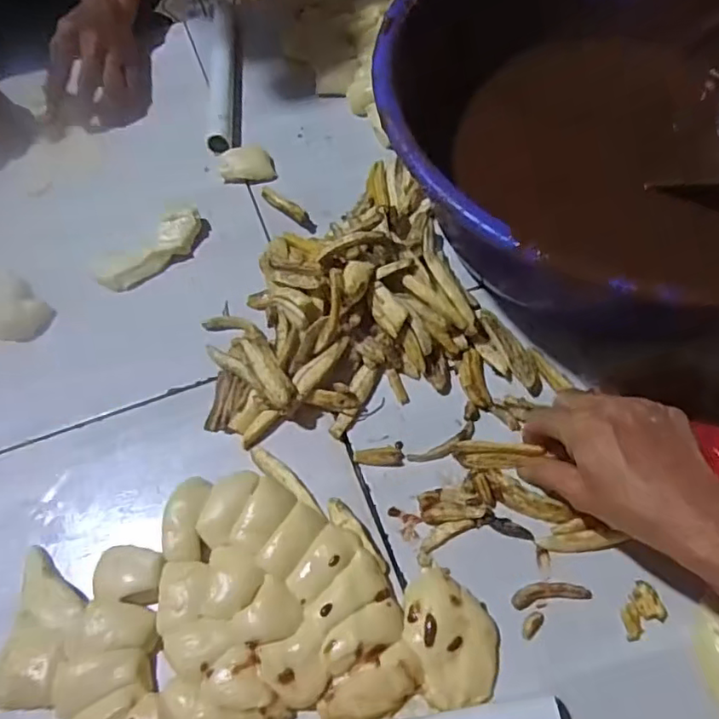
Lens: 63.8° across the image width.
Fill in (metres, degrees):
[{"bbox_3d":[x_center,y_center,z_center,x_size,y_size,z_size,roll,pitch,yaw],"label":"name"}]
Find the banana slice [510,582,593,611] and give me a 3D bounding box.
[{"bbox_3d":[0.129,0.158,0.390,0.052,0.006,0.014,-8,61,-2],"label":"banana slice"}]

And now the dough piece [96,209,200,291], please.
[{"bbox_3d":[-0.189,-0.101,0.532,0.107,0.028,0.030,-36,66,-15],"label":"dough piece"}]

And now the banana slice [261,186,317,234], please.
[{"bbox_3d":[-0.068,-0.145,0.559,0.068,0.013,0.013,38,70,20],"label":"banana slice"}]

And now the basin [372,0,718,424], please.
[{"bbox_3d":[0.226,-0.187,0.481,0.414,0.143,0.401,-1,61,2],"label":"basin"}]

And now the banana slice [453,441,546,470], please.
[{"bbox_3d":[0.102,0.071,0.429,0.064,0.010,0.019,-2,61,12],"label":"banana slice"}]

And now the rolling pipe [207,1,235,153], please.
[{"bbox_3d":[-0.153,-0.315,0.642,0.030,0.022,0.233,-6,61,0],"label":"rolling pipe"}]

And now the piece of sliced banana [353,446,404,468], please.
[{"bbox_3d":[0.015,0.073,0.438,0.038,0.009,0.015,4,62,5],"label":"piece of sliced banana"}]

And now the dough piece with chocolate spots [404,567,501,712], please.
[{"bbox_3d":[0.059,0.177,0.373,0.055,0.015,0.081,-18,62,-7],"label":"dough piece with chocolate spots"}]

